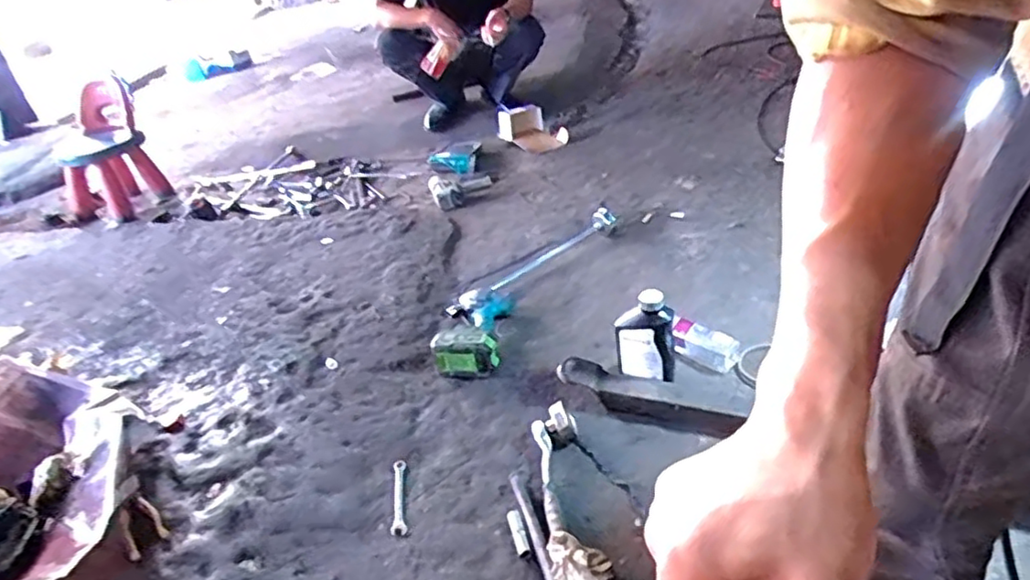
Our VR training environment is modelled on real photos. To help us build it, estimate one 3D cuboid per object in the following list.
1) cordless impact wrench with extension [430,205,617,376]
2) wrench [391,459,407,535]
[{"bbox_3d":[0.009,-0.050,1.684,0.239,0.081,0.763,11,39,28],"label":"cordless impact wrench with extension"},{"bbox_3d":[-0.204,0.359,1.179,0.026,0.006,0.158,-8,33,-3],"label":"wrench"}]

